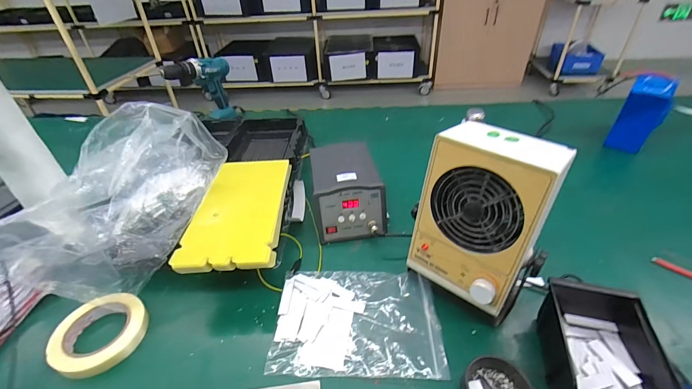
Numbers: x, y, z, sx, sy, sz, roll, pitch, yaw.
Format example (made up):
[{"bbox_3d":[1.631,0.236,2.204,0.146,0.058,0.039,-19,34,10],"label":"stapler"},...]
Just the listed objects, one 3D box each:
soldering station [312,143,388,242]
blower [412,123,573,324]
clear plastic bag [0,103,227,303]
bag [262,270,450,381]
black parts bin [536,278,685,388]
[{"bbox_3d":[0.000,-0.009,0.663,0.134,0.108,0.198,-6,38,-4],"label":"soldering station"},{"bbox_3d":[0.187,0.045,0.453,0.128,0.242,0.155,-31,46,-30],"label":"blower"},{"bbox_3d":[-0.351,-0.014,0.534,0.193,0.230,0.293,6,39,12],"label":"clear plastic bag"},{"bbox_3d":[0.015,0.178,0.487,0.233,0.015,0.164,0,39,4],"label":"bag"},{"bbox_3d":[0.300,0.195,0.388,0.118,0.067,0.172,7,39,13],"label":"black parts bin"}]

